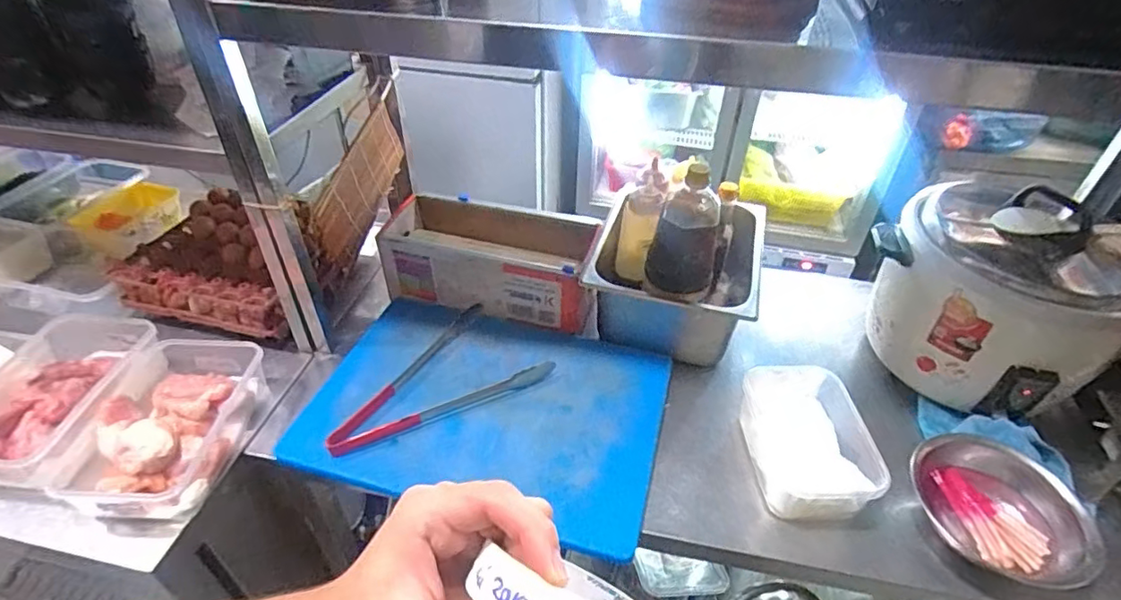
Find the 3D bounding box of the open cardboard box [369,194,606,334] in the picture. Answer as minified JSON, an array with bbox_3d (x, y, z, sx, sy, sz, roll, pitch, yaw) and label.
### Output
[{"bbox_3d":[-0.123,-0.076,0.992,0.350,0.118,0.183,10,41,9],"label":"open cardboard box"}]

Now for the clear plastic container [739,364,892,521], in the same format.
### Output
[{"bbox_3d":[0.332,0.195,0.774,0.141,0.086,0.204,1,40,-2],"label":"clear plastic container"}]

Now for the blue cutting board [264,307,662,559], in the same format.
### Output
[{"bbox_3d":[-0.100,0.151,0.829,0.479,0.030,0.330,12,42,9],"label":"blue cutting board"}]

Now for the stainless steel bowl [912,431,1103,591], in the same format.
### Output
[{"bbox_3d":[0.527,0.252,0.688,0.145,0.071,0.189,0,40,-2],"label":"stainless steel bowl"}]

